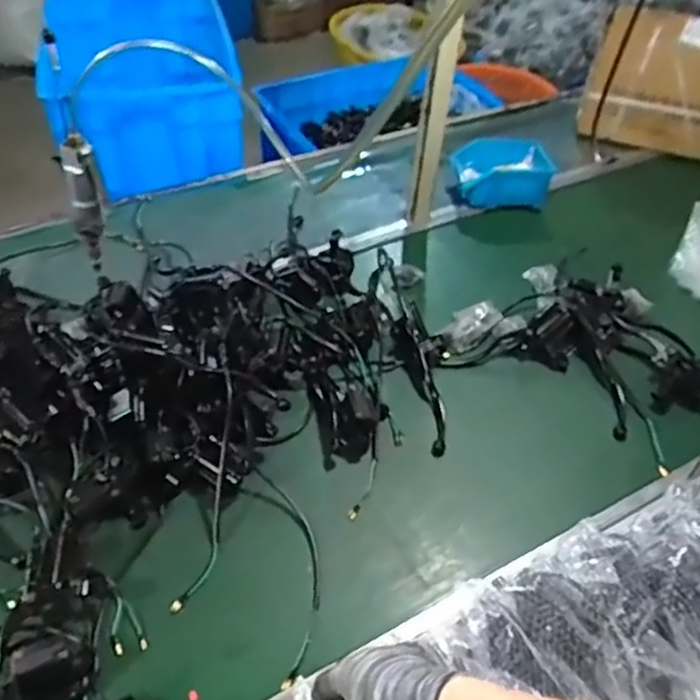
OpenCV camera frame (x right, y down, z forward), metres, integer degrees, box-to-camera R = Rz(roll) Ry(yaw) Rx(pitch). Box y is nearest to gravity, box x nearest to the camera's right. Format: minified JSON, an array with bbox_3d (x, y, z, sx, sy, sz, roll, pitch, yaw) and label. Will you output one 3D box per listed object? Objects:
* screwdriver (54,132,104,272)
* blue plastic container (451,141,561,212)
[{"bbox_3d":[-0.352,-0.185,0.938,0.043,0.209,0.032,-7,48,-11],"label":"screwdriver"},{"bbox_3d":[0.299,-0.354,1.358,0.187,0.079,0.173,3,47,-3],"label":"blue plastic container"}]

